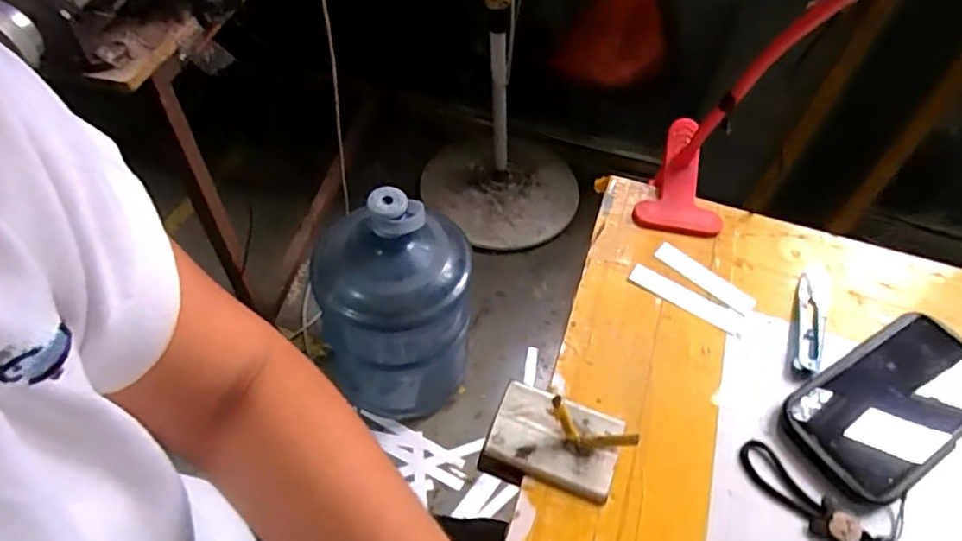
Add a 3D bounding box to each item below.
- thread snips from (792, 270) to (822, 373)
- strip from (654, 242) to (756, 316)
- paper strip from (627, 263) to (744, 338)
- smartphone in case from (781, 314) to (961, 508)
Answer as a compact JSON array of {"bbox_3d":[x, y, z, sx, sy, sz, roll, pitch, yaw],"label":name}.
[{"bbox_3d":[0.252,0.039,0.466,0.021,0.012,0.094,19,52,12],"label":"thread snips"},{"bbox_3d":[0.177,0.006,0.487,0.084,0.004,0.019,37,58,24],"label":"strip"},{"bbox_3d":[0.158,0.022,0.470,0.090,0.004,0.021,27,54,18],"label":"paper strip"},{"bbox_3d":[0.285,0.091,0.421,0.164,0.016,0.081,-25,57,-22],"label":"smartphone in case"}]

